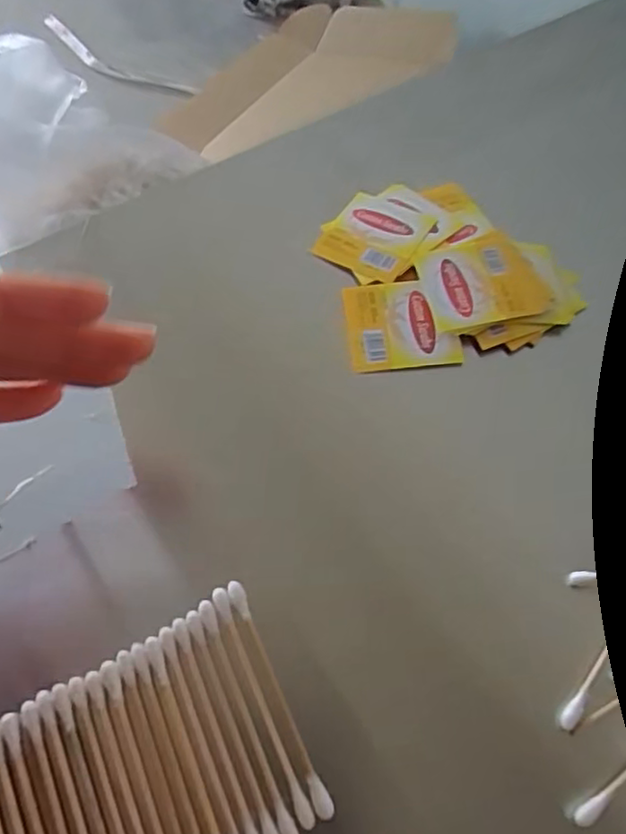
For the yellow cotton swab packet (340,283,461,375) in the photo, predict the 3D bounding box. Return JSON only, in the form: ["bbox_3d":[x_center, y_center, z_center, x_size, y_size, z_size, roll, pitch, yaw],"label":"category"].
[{"bbox_3d":[0.035,-0.037,0.265,0.041,0.006,0.040,-4,62,-5],"label":"yellow cotton swab packet"}]

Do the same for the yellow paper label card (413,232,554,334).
[{"bbox_3d":[0.069,-0.056,0.272,0.047,0.005,0.042,-10,63,-8],"label":"yellow paper label card"}]

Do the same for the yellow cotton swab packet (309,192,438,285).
[{"bbox_3d":[0.026,-0.079,0.287,0.039,0.005,0.042,29,64,12],"label":"yellow cotton swab packet"}]

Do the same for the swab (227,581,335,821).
[{"bbox_3d":[-0.011,0.084,0.201,0.005,0.004,0.071,-22,65,-14],"label":"swab"}]

